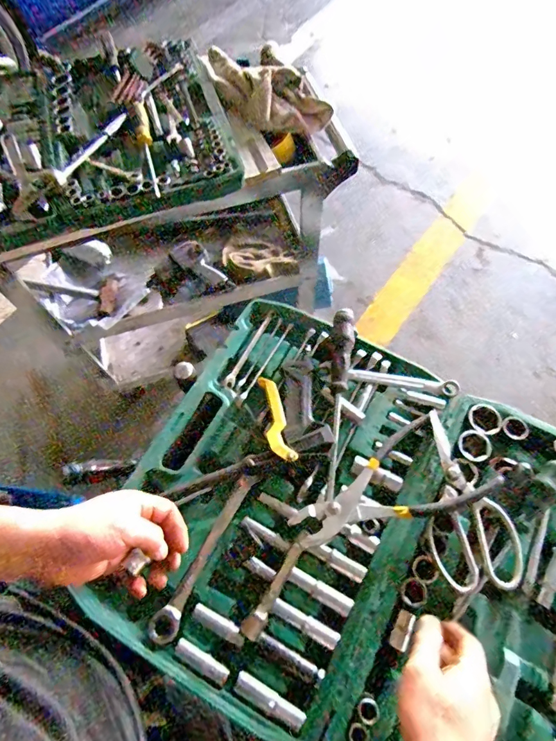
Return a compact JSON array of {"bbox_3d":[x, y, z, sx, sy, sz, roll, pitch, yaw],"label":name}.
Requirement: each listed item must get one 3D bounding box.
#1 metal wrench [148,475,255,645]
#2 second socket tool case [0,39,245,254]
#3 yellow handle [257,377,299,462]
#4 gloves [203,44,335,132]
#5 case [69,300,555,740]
[{"bbox_3d":[-0.083,0.218,0.493,0.029,0.010,0.201,28,69,13],"label":"metal wrench"},{"bbox_3d":[-0.426,-0.438,0.800,0.639,0.100,0.438,-15,66,-6],"label":"second socket tool case"},{"bbox_3d":[-0.003,0.061,0.532,0.028,0.010,0.126,-11,52,-4],"label":"yellow handle"},{"bbox_3d":[-0.041,-0.567,0.849,0.286,0.074,0.147,41,73,17],"label":"gloves"},{"bbox_3d":[0.141,0.202,0.474,0.641,0.044,0.445,26,69,12],"label":"case"}]

